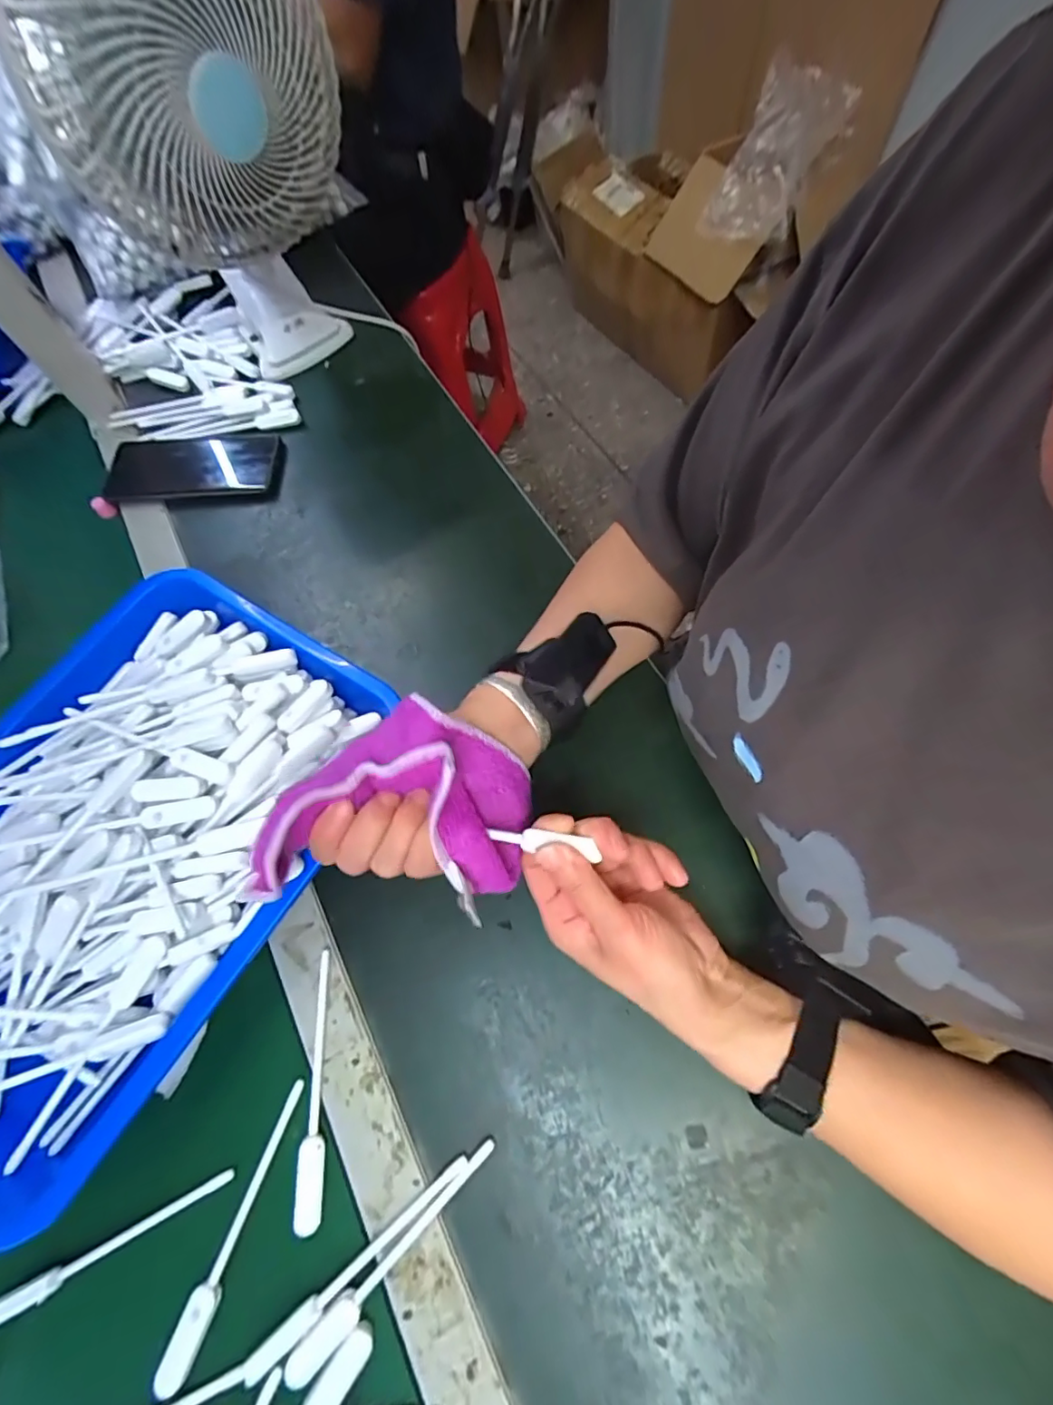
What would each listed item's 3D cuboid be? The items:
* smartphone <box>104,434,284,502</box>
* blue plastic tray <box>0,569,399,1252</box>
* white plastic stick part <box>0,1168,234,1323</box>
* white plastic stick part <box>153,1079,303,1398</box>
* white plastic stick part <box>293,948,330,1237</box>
[{"bbox_3d":[-0.327,-0.234,0.531,0.167,0.015,0.083,-5,68,2],"label":"smartphone"},{"bbox_3d":[-0.283,0.092,0.369,0.274,0.065,0.364,29,71,14],"label":"blue plastic tray"},{"bbox_3d":[-0.239,0.312,0.308,0.142,0.009,0.011,-25,68,-8],"label":"white plastic stick part"},{"bbox_3d":[-0.165,0.301,0.310,0.016,0.008,0.142,19,69,10],"label":"white plastic stick part"},{"bbox_3d":[-0.129,0.233,0.334,0.016,0.005,0.143,-4,67,1],"label":"white plastic stick part"}]

